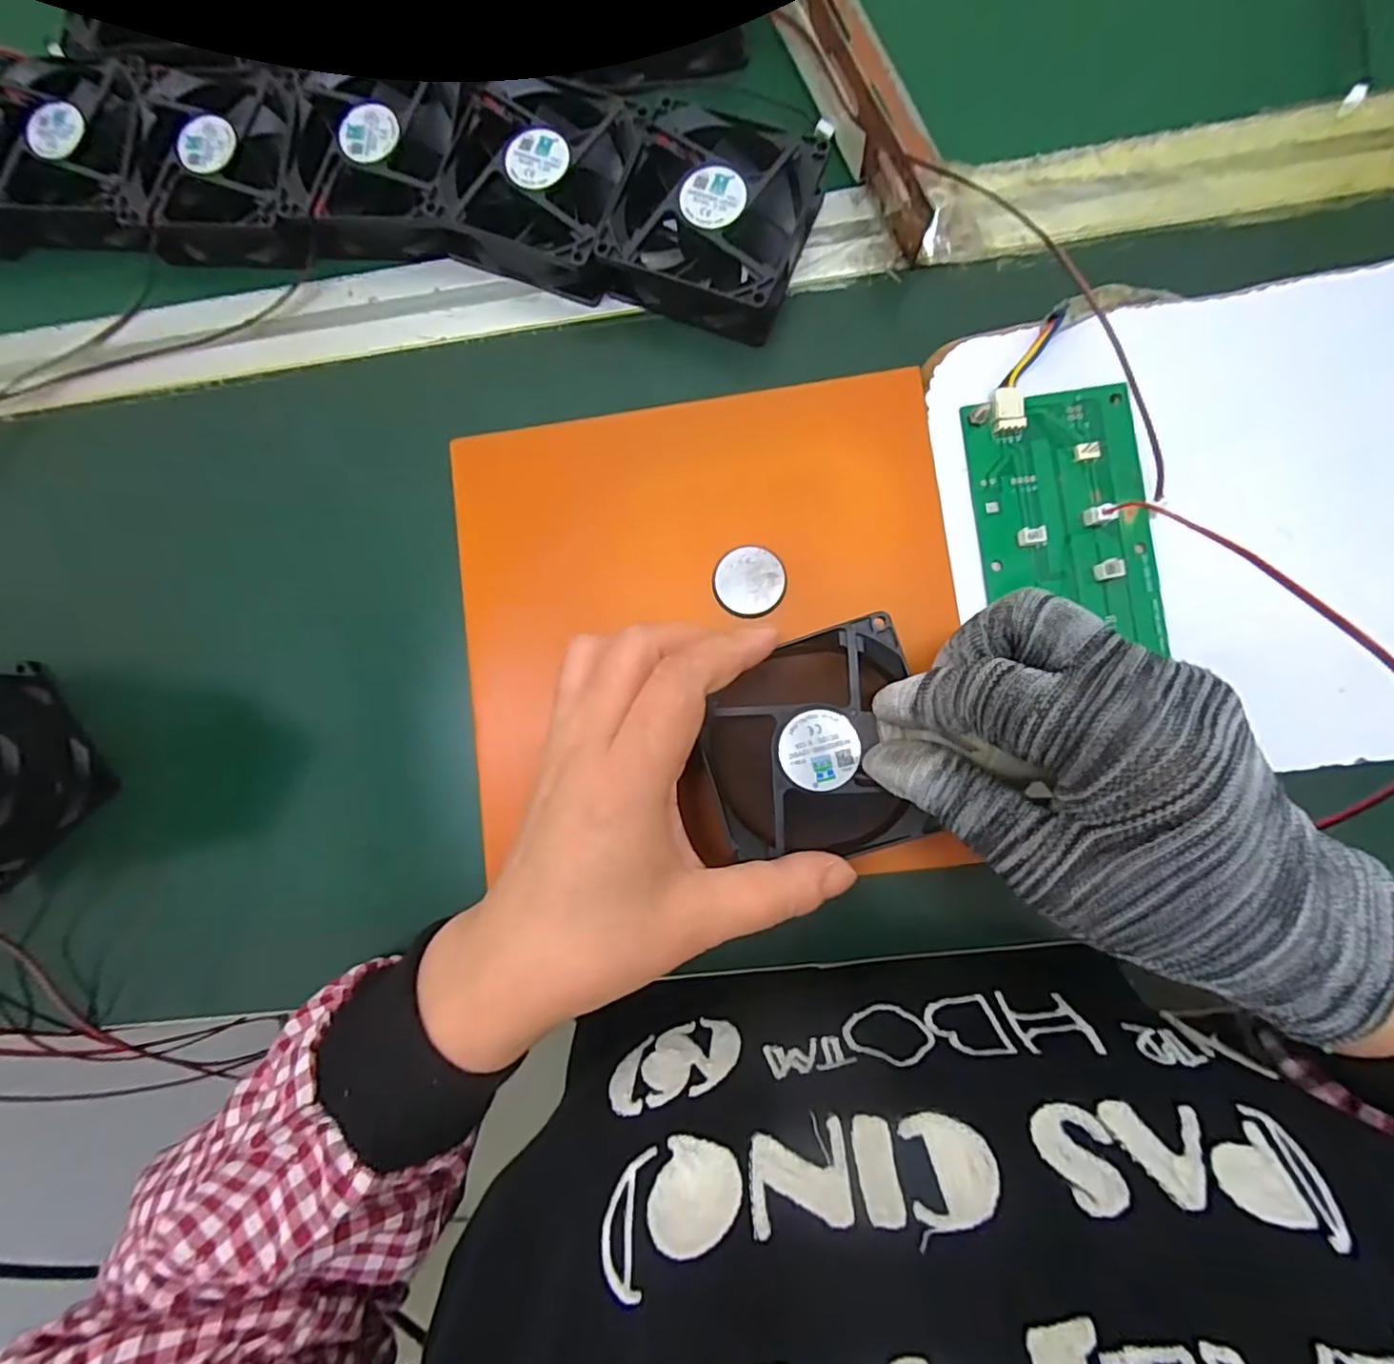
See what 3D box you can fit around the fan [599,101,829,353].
[{"bbox_3d":[0.007,-0.204,0.270,0.080,0.027,0.081,23,84,7],"label":"fan"}]

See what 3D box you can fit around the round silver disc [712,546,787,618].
[{"bbox_3d":[0.021,-0.041,0.247,0.029,0.004,0.029,-1,81,4],"label":"round silver disc"}]

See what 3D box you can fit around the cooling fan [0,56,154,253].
[{"bbox_3d":[-0.304,-0.257,0.299,0.090,0.021,0.087,1,82,4],"label":"cooling fan"}]

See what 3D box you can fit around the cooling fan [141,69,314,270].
[{"bbox_3d":[-0.221,-0.247,0.295,0.090,0.029,0.080,8,82,5],"label":"cooling fan"}]

